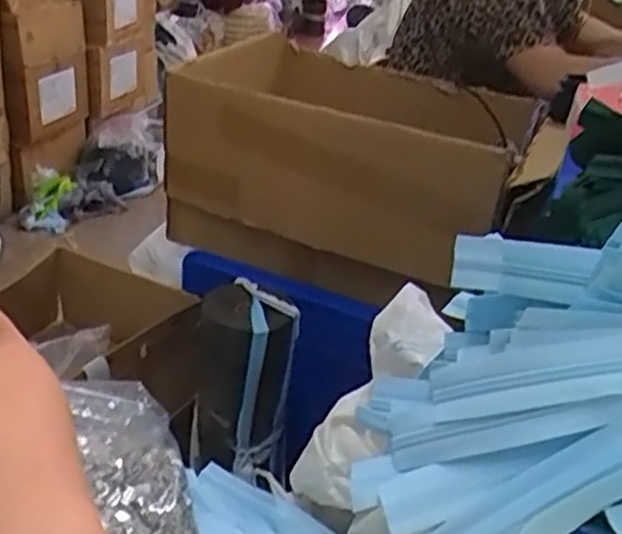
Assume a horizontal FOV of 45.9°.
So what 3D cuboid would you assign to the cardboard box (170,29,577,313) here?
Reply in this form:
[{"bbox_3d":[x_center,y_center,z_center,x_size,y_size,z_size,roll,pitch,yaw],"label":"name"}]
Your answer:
[{"bbox_3d":[0.086,-0.161,1.222,0.544,0.271,0.404,16,29,20],"label":"cardboard box"}]

